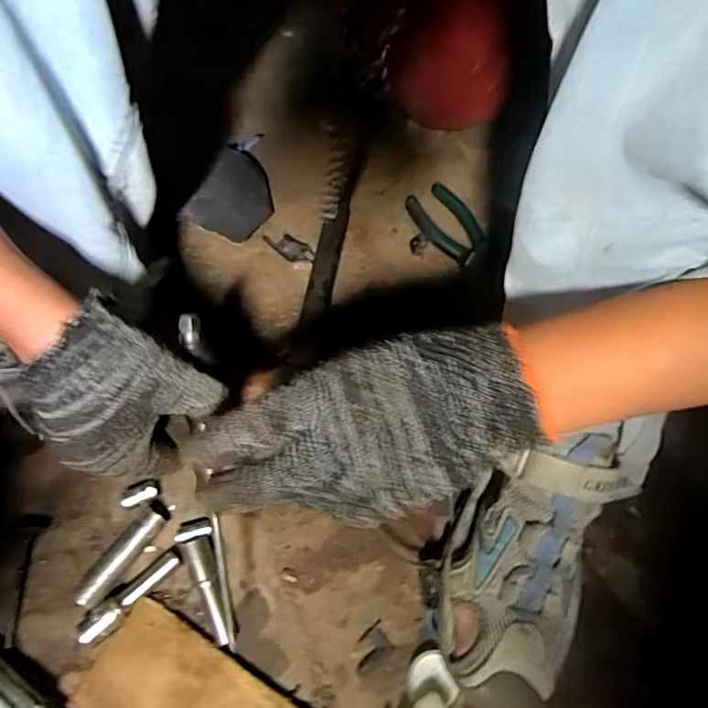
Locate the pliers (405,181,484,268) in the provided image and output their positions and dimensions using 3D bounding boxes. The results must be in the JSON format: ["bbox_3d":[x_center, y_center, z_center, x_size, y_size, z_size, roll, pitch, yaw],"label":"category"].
[{"bbox_3d":[0.103,-0.143,0.564,0.054,0.020,0.109,-29,68,-15],"label":"pliers"}]

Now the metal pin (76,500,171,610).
[{"bbox_3d":[-0.175,0.153,0.395,0.019,0.021,0.083,27,66,11],"label":"metal pin"}]

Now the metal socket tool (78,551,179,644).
[{"bbox_3d":[-0.166,0.178,0.381,0.016,0.010,0.080,42,70,17],"label":"metal socket tool"}]

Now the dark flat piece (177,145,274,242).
[{"bbox_3d":[-0.125,-0.170,0.548,0.074,0.016,0.127,25,54,-9],"label":"dark flat piece"}]

